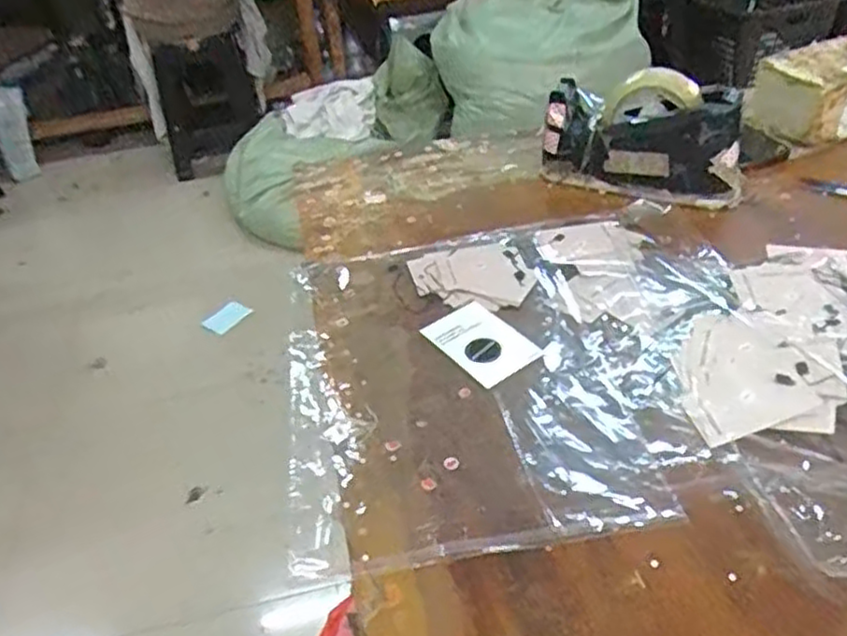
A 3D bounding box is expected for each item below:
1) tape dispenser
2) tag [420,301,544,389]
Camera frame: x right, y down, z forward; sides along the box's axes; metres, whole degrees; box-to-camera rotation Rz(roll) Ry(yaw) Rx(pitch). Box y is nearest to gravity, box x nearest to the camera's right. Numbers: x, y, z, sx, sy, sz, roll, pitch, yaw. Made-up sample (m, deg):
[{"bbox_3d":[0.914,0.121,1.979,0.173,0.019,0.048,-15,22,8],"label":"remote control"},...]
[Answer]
[{"bbox_3d":[0.236,-0.194,0.764,0.193,0.113,0.082,17,43,29],"label":"tape dispenser"},{"bbox_3d":[0.049,0.020,0.601,0.062,0.007,0.088,-28,48,-26],"label":"tag"}]

